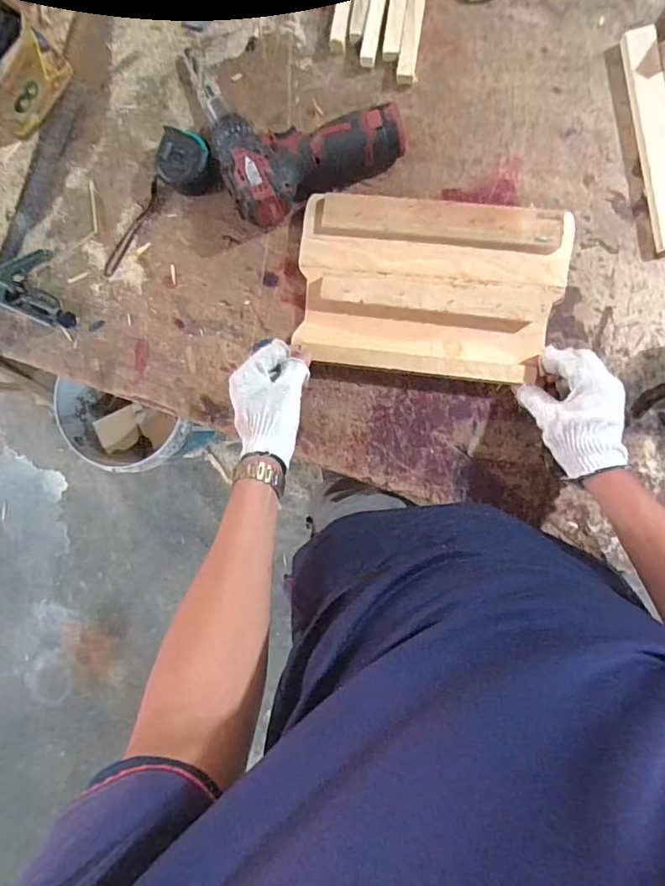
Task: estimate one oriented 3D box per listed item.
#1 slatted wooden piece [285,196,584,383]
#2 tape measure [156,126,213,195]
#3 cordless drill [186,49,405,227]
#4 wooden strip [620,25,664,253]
[{"bbox_3d":[0.103,-0.167,0.576,0.277,0.031,0.180,8,90,7],"label":"slatted wooden piece"},{"bbox_3d":[-0.170,-0.327,0.615,0.065,0.041,0.060,12,93,6],"label":"tape measure"},{"bbox_3d":[-0.049,-0.378,0.586,0.194,0.055,0.225,-24,88,7],"label":"cordless drill"},{"bbox_3d":[0.342,-0.320,0.555,0.033,0.019,0.227,-10,90,7],"label":"wooden strip"}]

